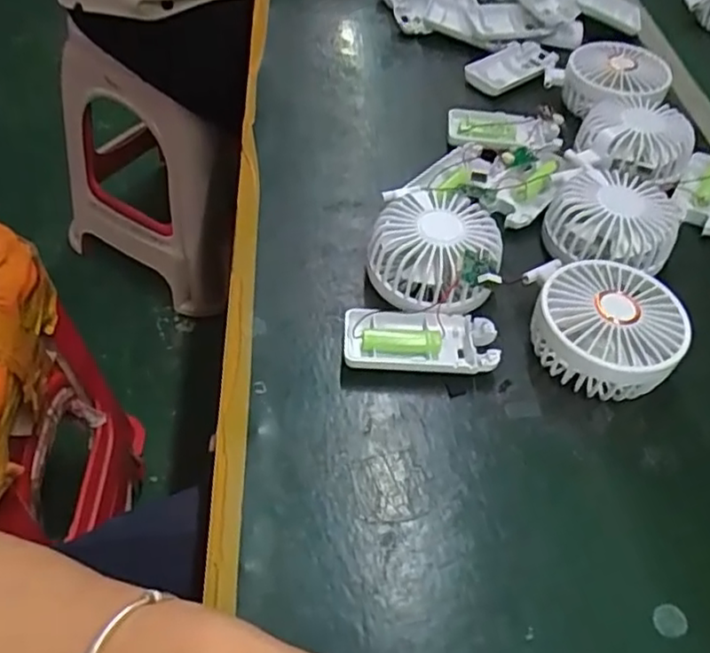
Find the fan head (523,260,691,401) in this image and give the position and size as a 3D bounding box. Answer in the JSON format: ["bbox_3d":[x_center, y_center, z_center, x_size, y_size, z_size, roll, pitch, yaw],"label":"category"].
[{"bbox_3d":[0.155,0.002,0.413,0.085,0.048,0.087,2,50,-2],"label":"fan head"}]

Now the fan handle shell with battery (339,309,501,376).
[{"bbox_3d":[0.041,0.011,0.418,0.094,0.019,0.045,2,50,-1],"label":"fan handle shell with battery"}]

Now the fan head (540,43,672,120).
[{"bbox_3d":[0.232,-0.219,0.591,0.086,0.037,0.098,-13,52,-14],"label":"fan head"}]

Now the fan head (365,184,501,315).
[{"bbox_3d":[0.054,-0.049,0.446,0.086,0.049,0.087,13,50,7],"label":"fan head"}]

